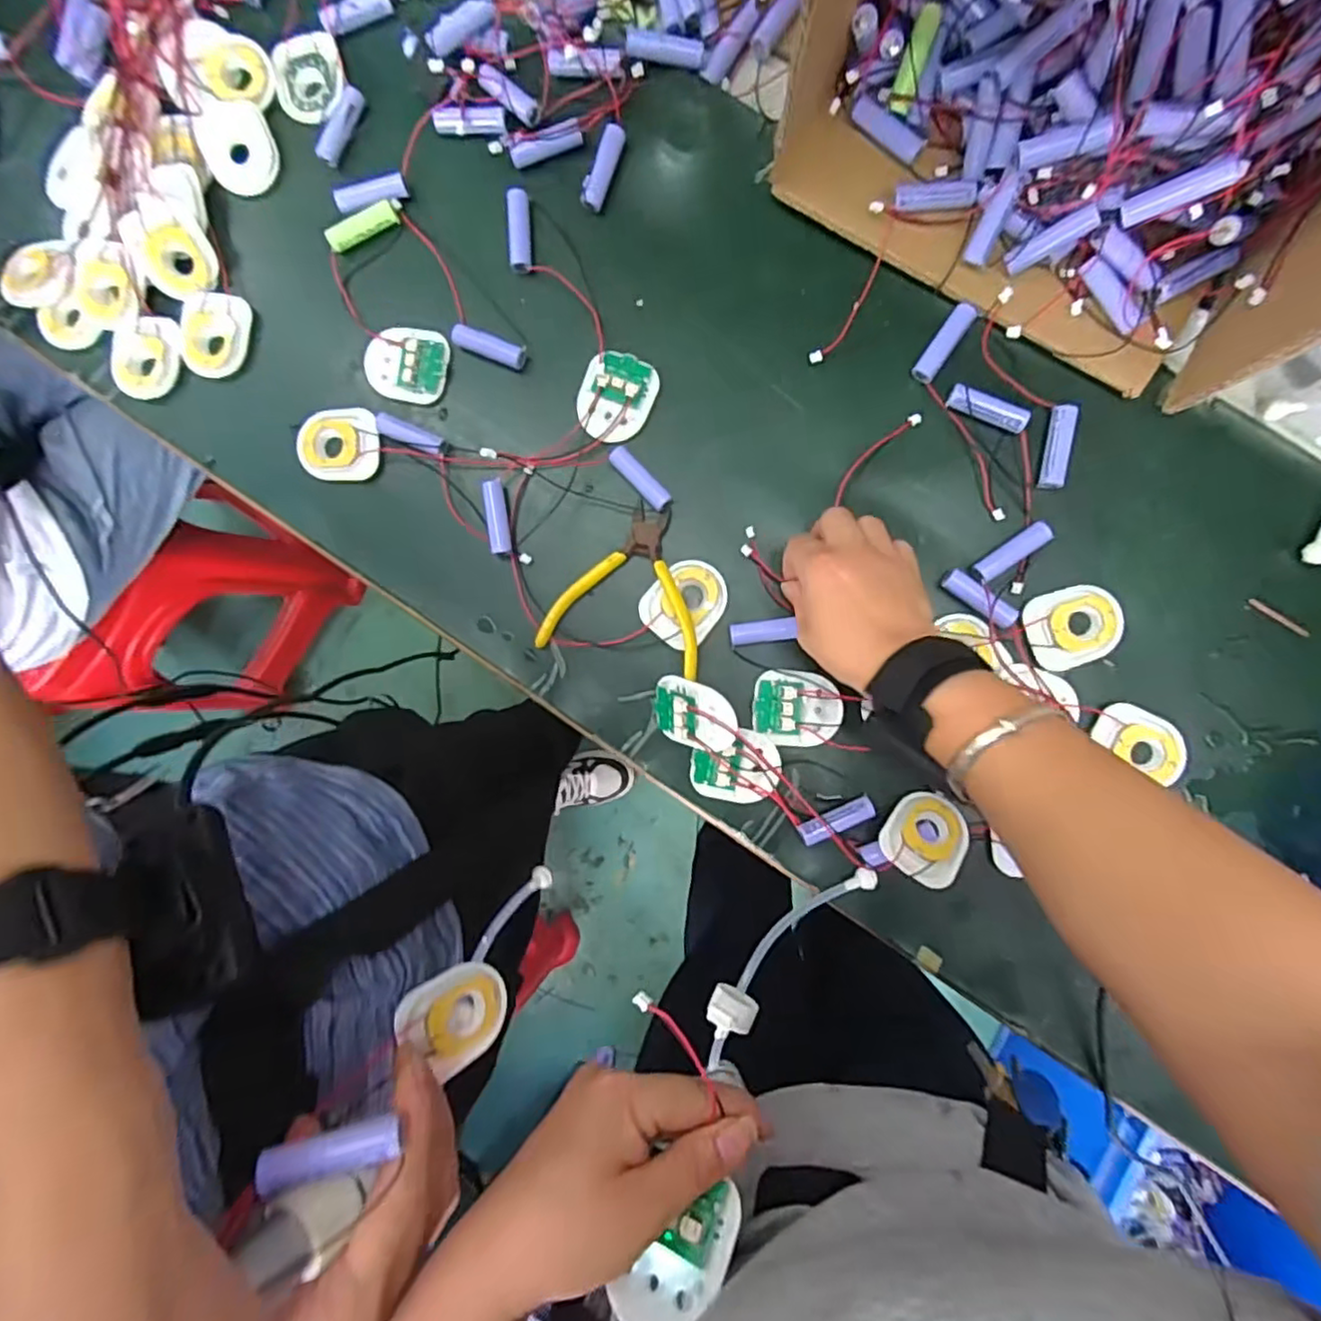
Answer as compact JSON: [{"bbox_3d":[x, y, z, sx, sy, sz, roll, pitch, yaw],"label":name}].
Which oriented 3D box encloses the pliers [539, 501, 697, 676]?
[{"bbox_3d":[-0.019,-0.051,0.434,0.108,0.023,0.105,13,92,4],"label":"pliers"}]

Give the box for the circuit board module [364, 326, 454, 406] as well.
[{"bbox_3d":[-0.176,-0.204,0.452,0.057,0.004,0.049,9,92,5],"label":"circuit board module"}]

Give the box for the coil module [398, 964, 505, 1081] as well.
[{"bbox_3d":[-0.107,0.186,0.340,0.008,0.056,0.045,-32,76,43],"label":"coil module"}]

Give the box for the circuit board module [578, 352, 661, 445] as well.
[{"bbox_3d":[-0.029,-0.178,0.439,0.049,0.010,0.059,35,94,3],"label":"circuit board module"}]

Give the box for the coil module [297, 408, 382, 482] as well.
[{"bbox_3d":[-0.224,-0.151,0.455,0.055,0.005,0.051,0,91,5],"label":"coil module"}]

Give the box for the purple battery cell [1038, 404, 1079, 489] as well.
[{"bbox_3d":[0.251,-0.135,0.414,0.014,0.014,0.051,10,92,5],"label":"purple battery cell"}]

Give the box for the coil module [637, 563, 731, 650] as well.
[{"bbox_3d":[0.017,-0.040,0.437,0.047,0.004,0.058,38,94,3],"label":"coil module"}]

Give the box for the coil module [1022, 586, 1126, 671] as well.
[{"bbox_3d":[0.264,-0.021,0.417,0.055,0.009,0.048,-15,90,5],"label":"coil module"}]

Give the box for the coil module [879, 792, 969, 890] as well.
[{"bbox_3d":[0.170,0.108,0.415,0.049,0.013,0.061,32,56,15],"label":"coil module"}]

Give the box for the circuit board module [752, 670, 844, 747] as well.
[{"bbox_3d":[0.091,0.031,0.431,0.058,0.006,0.047,5,92,5],"label":"circuit board module"}]

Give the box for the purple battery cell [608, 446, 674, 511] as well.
[{"bbox_3d":[-0.014,-0.122,0.441,0.013,0.011,0.051,-43,88,4],"label":"purple battery cell"}]

